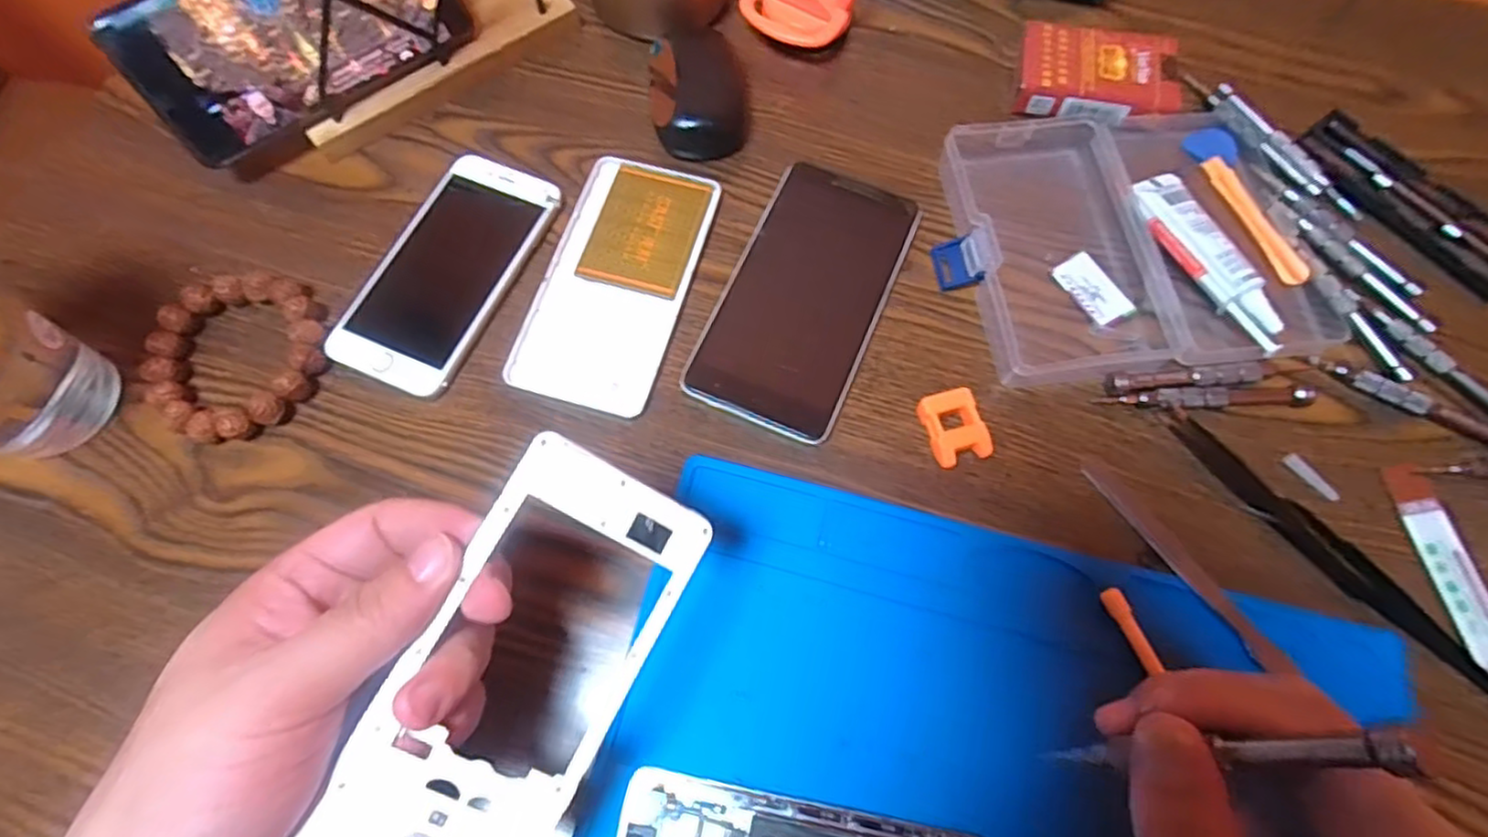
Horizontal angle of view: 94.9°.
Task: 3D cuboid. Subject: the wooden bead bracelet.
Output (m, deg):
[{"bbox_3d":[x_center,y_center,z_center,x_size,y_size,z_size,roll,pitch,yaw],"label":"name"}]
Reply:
[{"bbox_3d":[-0.247,-0.032,0.334,0.079,0.016,0.083,0,70,0],"label":"wooden bead bracelet"}]

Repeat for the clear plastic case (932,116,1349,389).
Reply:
[{"bbox_3d":[0.200,-0.096,0.356,0.189,0.025,0.148,-6,70,-2],"label":"clear plastic case"}]

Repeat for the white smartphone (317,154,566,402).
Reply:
[{"bbox_3d":[-0.154,-0.078,0.357,0.067,0.009,0.134,22,71,8],"label":"white smartphone"}]

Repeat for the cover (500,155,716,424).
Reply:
[{"bbox_3d":[-0.066,-0.074,0.357,0.072,0.005,0.143,15,70,5],"label":"cover"}]

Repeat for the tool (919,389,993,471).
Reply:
[{"bbox_3d":[0.100,0.005,0.325,0.026,0.015,0.034,-18,71,-7],"label":"tool"}]

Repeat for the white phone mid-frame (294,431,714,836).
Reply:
[{"bbox_3d":[-0.070,0.080,0.216,0.067,0.005,0.140,31,76,-12],"label":"white phone mid-frame"}]

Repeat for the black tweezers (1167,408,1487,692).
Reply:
[{"bbox_3d":[0.261,0.057,0.307,0.016,0.010,0.162,-39,74,-13],"label":"black tweezers"}]

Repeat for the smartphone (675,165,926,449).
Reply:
[{"bbox_3d":[0.032,-0.064,0.353,0.078,0.008,0.148,22,71,8],"label":"smartphone"}]

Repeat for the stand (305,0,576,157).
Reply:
[{"bbox_3d":[-0.187,-0.239,0.363,0.165,0.106,0.086,-33,73,-11],"label":"stand"}]

